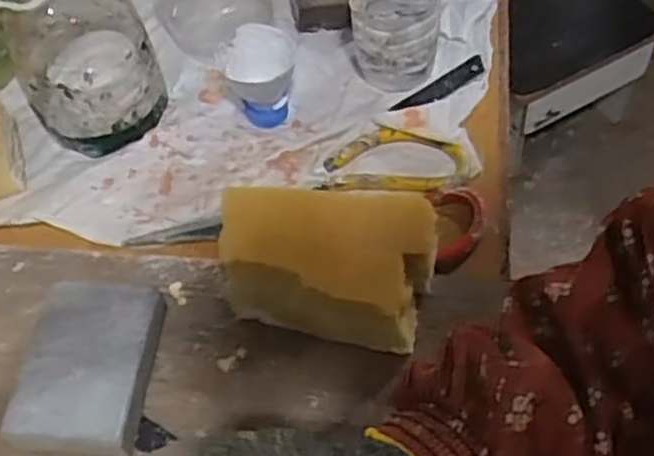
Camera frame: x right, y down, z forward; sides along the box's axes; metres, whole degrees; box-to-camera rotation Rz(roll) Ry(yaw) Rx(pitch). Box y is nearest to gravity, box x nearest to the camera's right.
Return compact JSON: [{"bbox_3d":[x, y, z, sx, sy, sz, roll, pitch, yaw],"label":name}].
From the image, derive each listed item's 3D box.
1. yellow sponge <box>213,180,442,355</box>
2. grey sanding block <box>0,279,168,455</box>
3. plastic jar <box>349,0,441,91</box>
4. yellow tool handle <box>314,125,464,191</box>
[{"bbox_3d":[0.001,0.019,0.475,0.122,0.060,0.079,11,57,13],"label":"yellow sponge"},{"bbox_3d":[-0.139,0.083,0.458,0.075,0.027,0.105,0,55,6],"label":"grey sanding block"},{"bbox_3d":[0.051,-0.153,0.580,0.063,0.067,0.066,-3,55,4],"label":"plastic jar"},{"bbox_3d":[0.047,-0.048,0.553,0.099,0.010,0.052,0,55,6],"label":"yellow tool handle"}]

